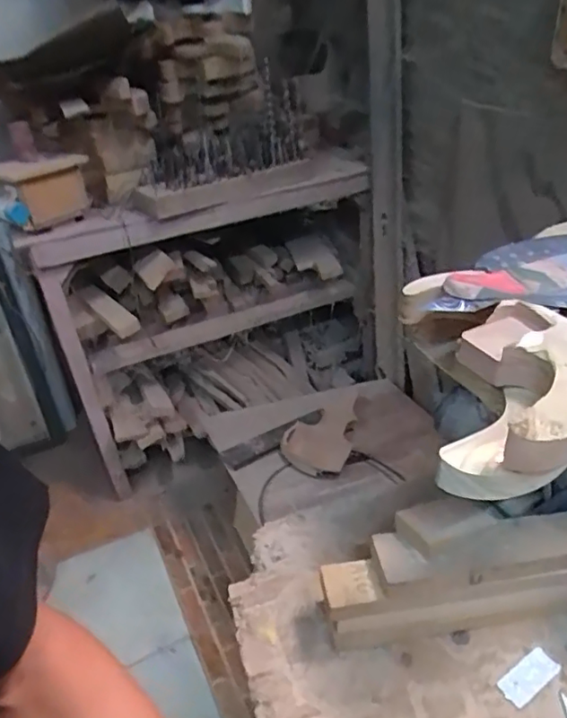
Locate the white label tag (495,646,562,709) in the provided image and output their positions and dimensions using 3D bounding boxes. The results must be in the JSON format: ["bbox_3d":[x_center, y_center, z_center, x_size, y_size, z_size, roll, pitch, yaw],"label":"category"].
[{"bbox_3d":[0.278,0.360,0.635,0.077,0.005,0.035,-25,39,-26],"label":"white label tag"}]

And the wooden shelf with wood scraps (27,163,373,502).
[{"bbox_3d":[-0.160,-0.117,1.679,0.914,0.822,0.437,-12,35,-11],"label":"wooden shelf with wood scraps"}]

